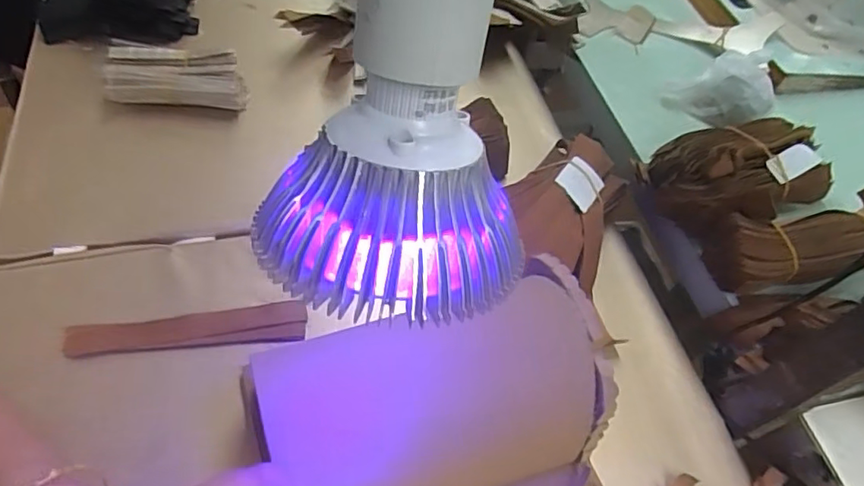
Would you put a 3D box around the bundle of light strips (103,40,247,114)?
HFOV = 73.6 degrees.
[{"bbox_3d":[-0.248,-0.165,0.565,0.125,0.035,0.062,0,55,-9],"label":"bundle of light strips"}]

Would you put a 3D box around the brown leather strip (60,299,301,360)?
[{"bbox_3d":[-0.180,0.065,0.428,0.168,0.004,0.031,-4,57,-9],"label":"brown leather strip"}]

